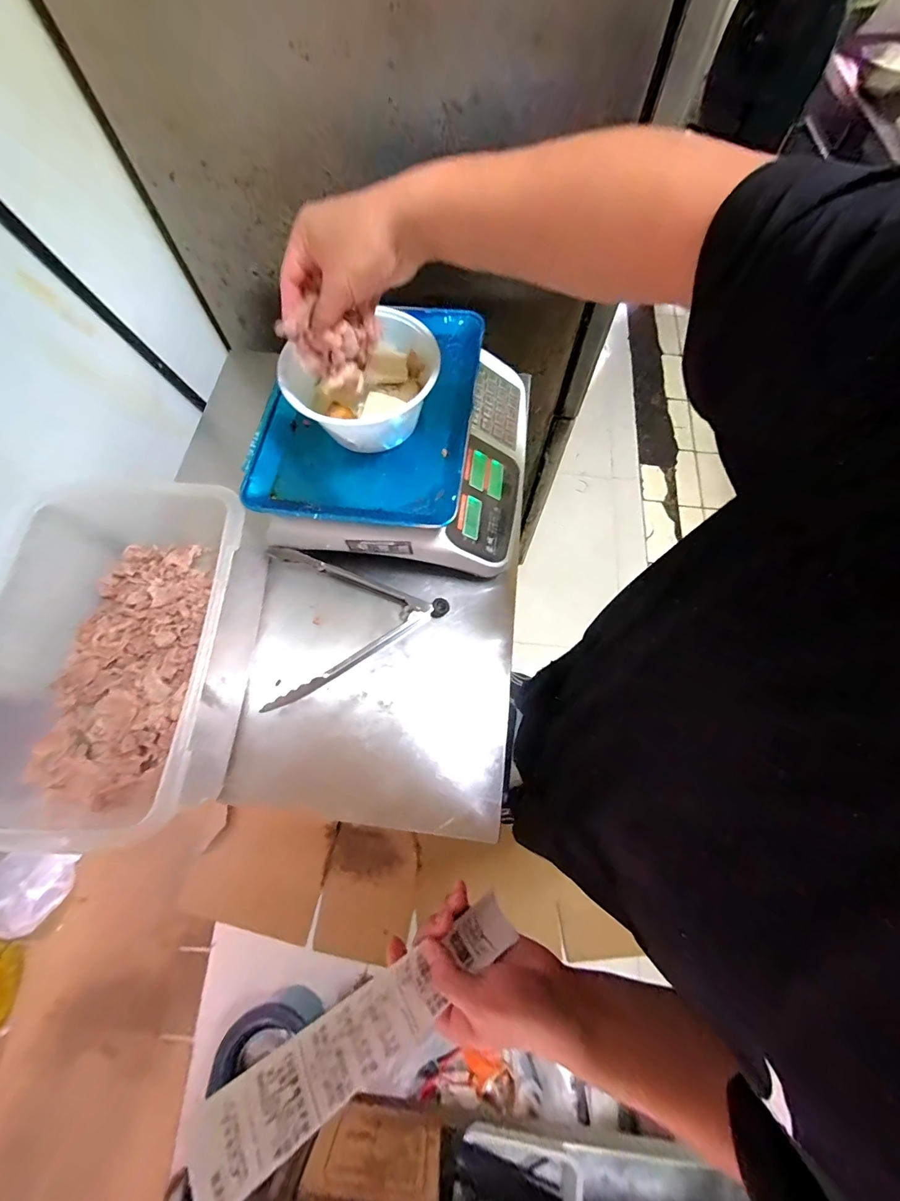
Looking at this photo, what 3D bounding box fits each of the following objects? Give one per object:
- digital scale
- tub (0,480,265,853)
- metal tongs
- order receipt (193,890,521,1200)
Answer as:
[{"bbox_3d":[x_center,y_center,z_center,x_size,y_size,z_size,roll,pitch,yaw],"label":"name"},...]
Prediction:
[{"bbox_3d":[-0.057,-0.214,0.535,0.305,0.101,0.329,6,69,3],"label":"digital scale"},{"bbox_3d":[-0.368,0.048,0.460,0.283,0.130,0.369,2,69,1],"label":"tub"},{"bbox_3d":[-0.114,0.012,0.513,0.216,0.037,0.199,-10,69,-3],"label":"metal tongs"},{"bbox_3d":[-0.048,0.318,0.318,0.251,0.021,0.049,-11,66,-36],"label":"order receipt"}]

